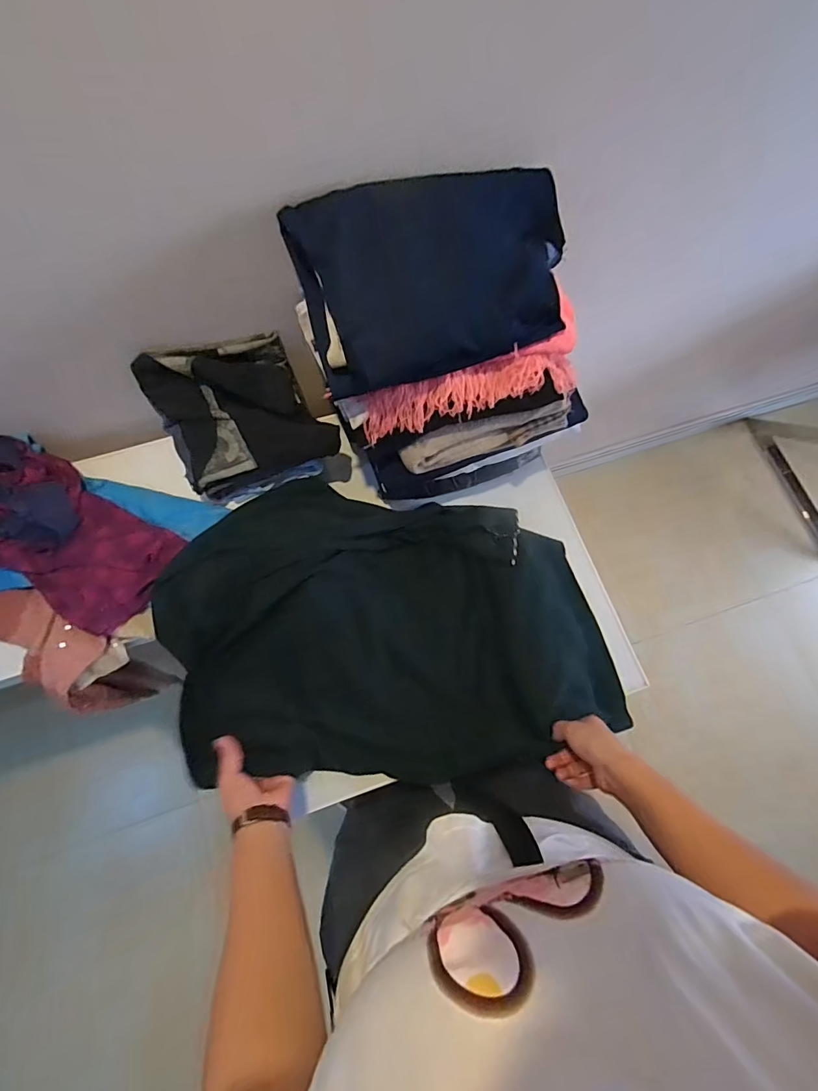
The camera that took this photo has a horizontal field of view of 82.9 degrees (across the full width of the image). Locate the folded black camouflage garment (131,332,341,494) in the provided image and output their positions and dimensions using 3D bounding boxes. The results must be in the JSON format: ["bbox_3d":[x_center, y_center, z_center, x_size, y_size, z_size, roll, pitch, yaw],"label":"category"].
[{"bbox_3d":[-0.242,-0.195,0.674,0.226,0.080,0.203,-21,101,-4],"label":"folded black camouflage garment"}]

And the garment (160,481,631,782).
[{"bbox_3d":[-0.021,0.116,0.690,0.645,0.085,0.409,-1,72,-2],"label":"garment"}]

